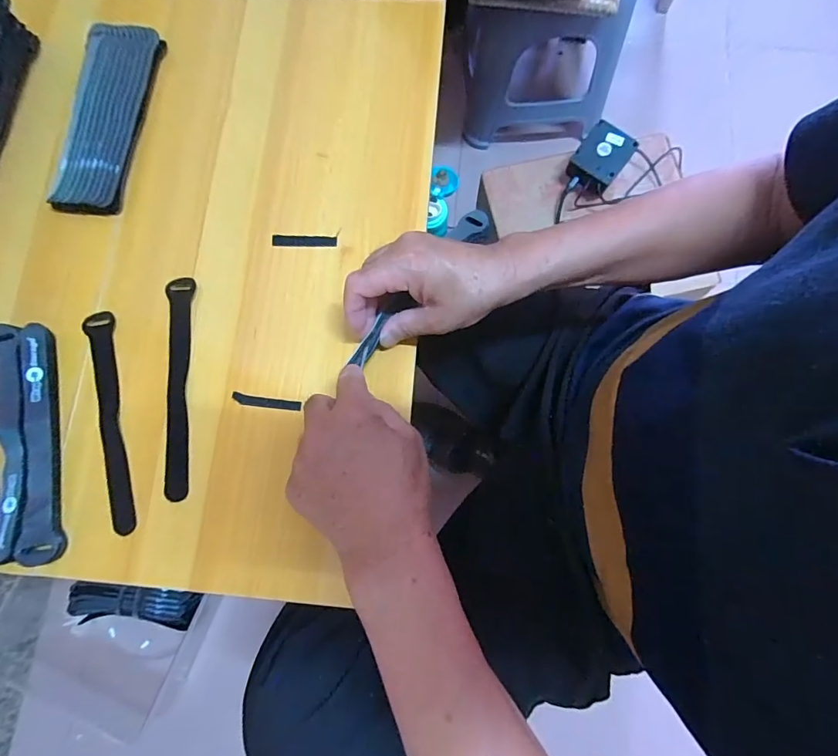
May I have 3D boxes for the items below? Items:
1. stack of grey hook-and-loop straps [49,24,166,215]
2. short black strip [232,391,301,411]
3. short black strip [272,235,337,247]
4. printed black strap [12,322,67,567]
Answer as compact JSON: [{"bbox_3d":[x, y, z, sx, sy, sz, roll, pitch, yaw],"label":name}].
[{"bbox_3d":[-0.310,-0.257,0.427,0.073,0.021,0.198,5,79,2],"label":"stack of grey hook-and-loop straps"},{"bbox_3d":[-0.134,0.021,0.378,0.060,0.004,0.009,9,79,3],"label":"short black strip"},{"bbox_3d":[-0.108,-0.130,0.409,0.061,0.004,0.012,2,79,2],"label":"short black strip"},{"bbox_3d":[-0.320,0.050,0.366,0.028,0.020,0.199,-11,79,-1],"label":"printed black strap"}]

